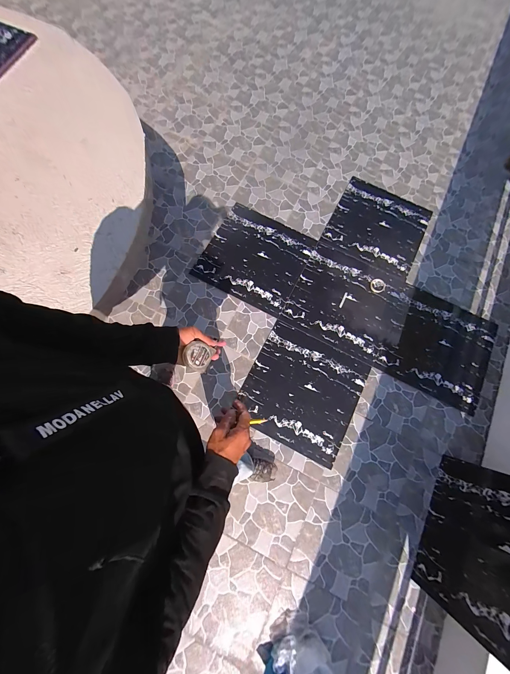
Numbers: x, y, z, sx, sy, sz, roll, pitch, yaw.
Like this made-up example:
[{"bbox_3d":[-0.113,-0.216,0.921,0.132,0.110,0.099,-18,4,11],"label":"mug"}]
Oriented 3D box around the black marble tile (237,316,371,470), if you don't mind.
[{"bbox_3d":[0.260,0.286,1.367,0.589,0.020,0.610,28,77,5],"label":"black marble tile"}]

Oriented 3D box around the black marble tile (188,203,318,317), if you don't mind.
[{"bbox_3d":[0.009,-0.508,1.561,0.611,0.017,0.584,26,77,4],"label":"black marble tile"}]

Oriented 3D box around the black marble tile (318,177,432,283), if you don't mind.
[{"bbox_3d":[0.814,-0.734,1.648,0.592,0.016,0.577,28,77,5],"label":"black marble tile"}]

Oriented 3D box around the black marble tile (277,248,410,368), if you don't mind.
[{"bbox_3d":[0.542,-0.215,1.513,0.606,0.024,0.565,28,77,5],"label":"black marble tile"}]

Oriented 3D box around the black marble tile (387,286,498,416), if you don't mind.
[{"bbox_3d":[1.110,0.064,1.469,0.517,0.023,0.591,26,77,4],"label":"black marble tile"}]

